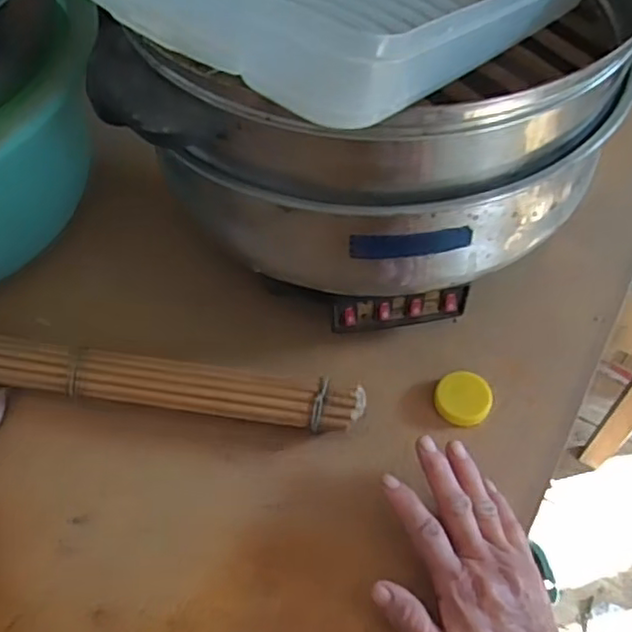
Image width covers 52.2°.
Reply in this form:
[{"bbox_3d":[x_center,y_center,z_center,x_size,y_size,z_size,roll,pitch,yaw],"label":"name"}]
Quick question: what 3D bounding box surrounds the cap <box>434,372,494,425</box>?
[{"bbox_3d":[0.110,0.061,0.479,0.040,0.013,0.038,-2,57,3],"label":"cap"}]

